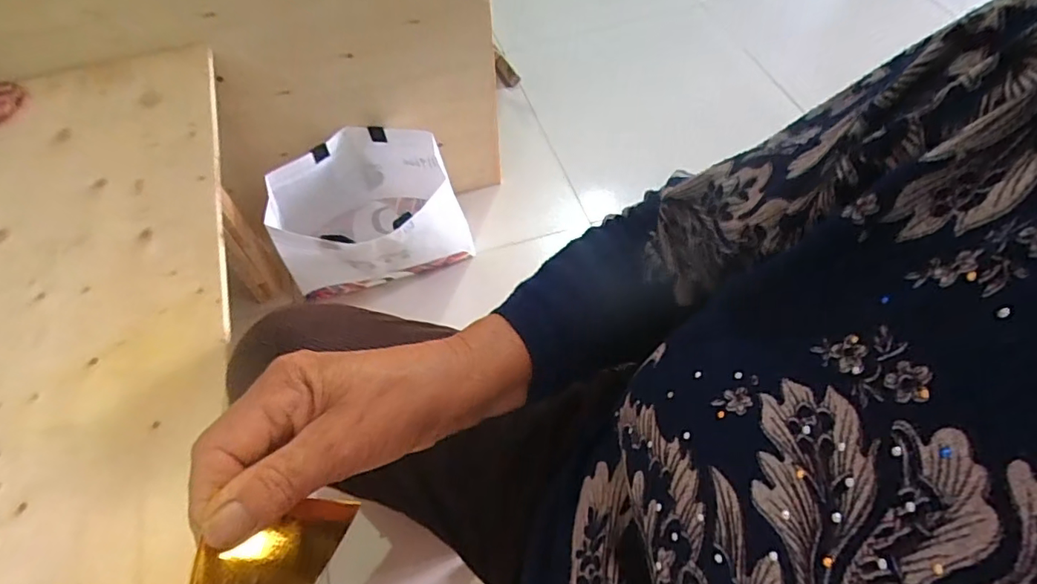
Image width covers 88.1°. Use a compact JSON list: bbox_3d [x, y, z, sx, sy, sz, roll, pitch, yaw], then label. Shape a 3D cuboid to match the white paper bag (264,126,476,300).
[{"bbox_3d":[-0.260,-0.127,0.977,0.309,0.233,0.242,-12,59,-7],"label":"white paper bag"}]

